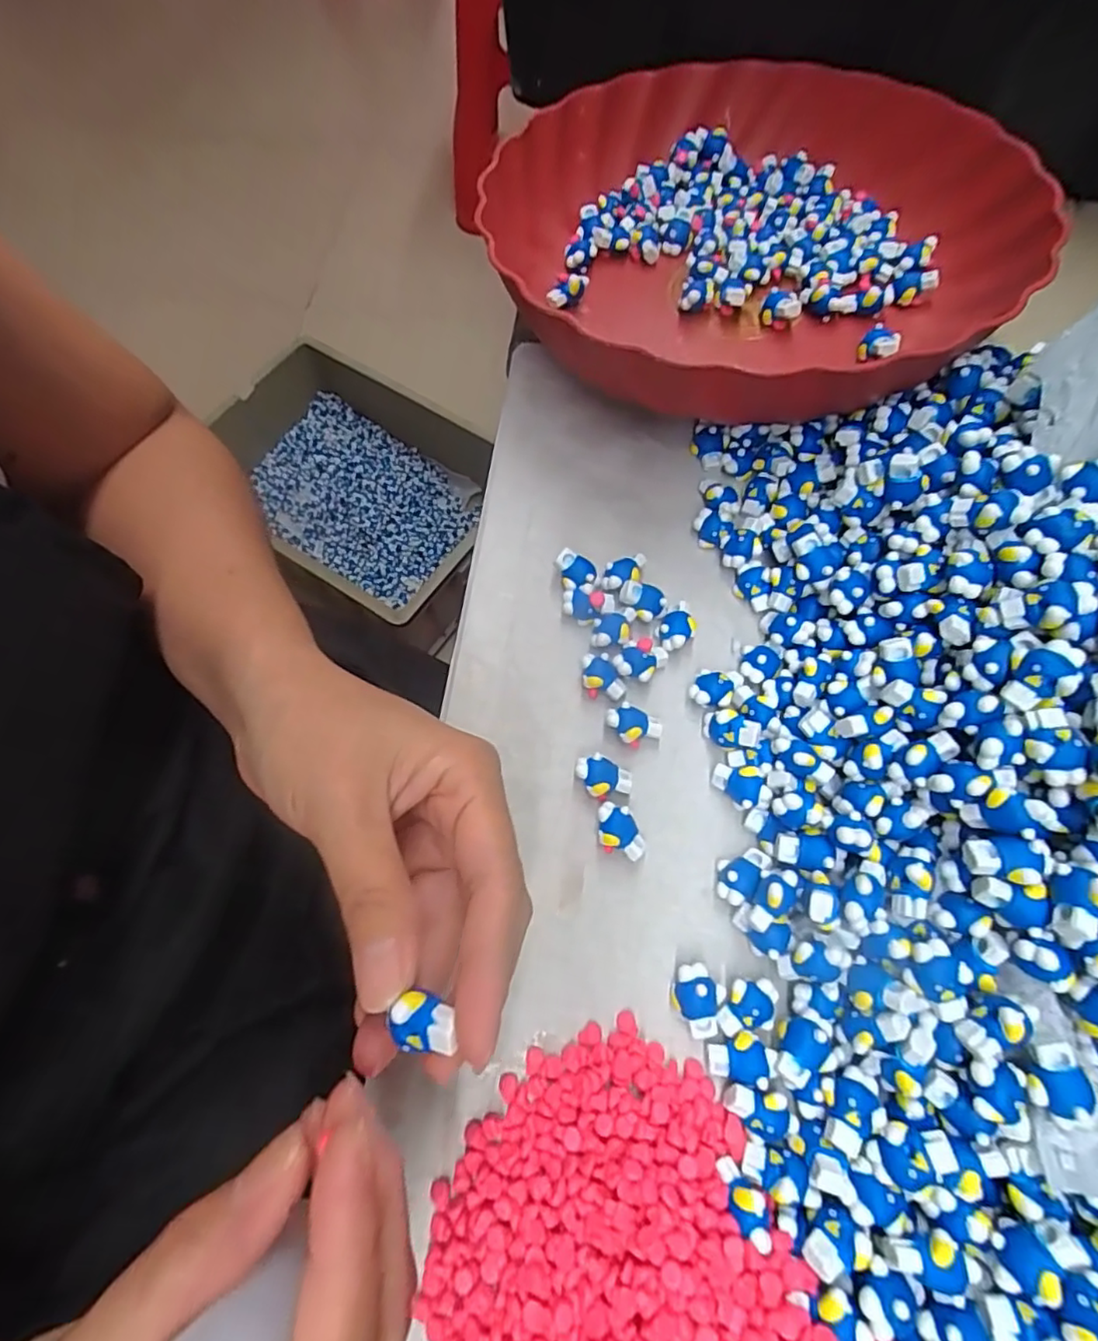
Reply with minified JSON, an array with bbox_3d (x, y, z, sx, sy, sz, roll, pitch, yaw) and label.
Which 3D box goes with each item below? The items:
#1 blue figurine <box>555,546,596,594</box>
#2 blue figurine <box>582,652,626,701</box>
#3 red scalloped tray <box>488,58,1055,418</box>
[{"bbox_3d":[0.011,-0.041,0.257,0.018,0.014,0.016,19,70,7],"label":"blue figurine"},{"bbox_3d":[0.022,0.003,0.242,0.016,0.012,0.017,0,69,0],"label":"blue figurine"},{"bbox_3d":[0.092,-0.200,0.288,0.232,0.069,0.234,-14,70,-5],"label":"red scalloped tray"}]

